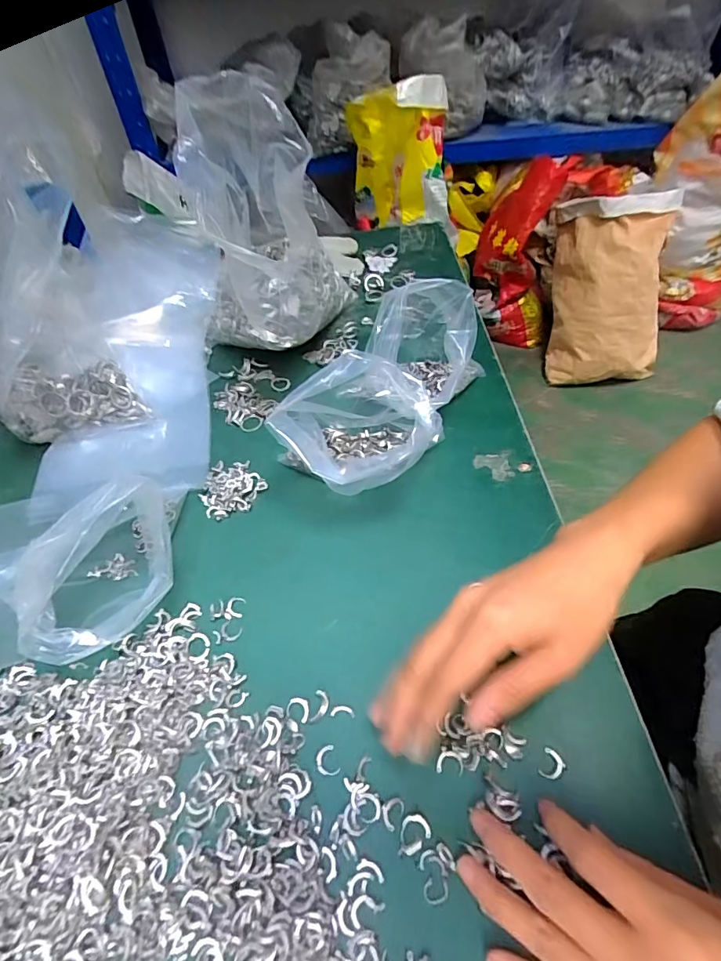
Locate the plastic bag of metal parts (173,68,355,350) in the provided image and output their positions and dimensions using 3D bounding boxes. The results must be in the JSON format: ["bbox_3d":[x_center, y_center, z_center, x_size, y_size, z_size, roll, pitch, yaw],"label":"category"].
[{"bbox_3d":[-0.100,-0.240,0.455,0.149,0.222,0.135,4,50,6],"label":"plastic bag of metal parts"}]

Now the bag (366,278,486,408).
[{"bbox_3d":[0.063,-0.123,0.415,0.078,0.111,0.074,19,55,18],"label":"bag"}]

